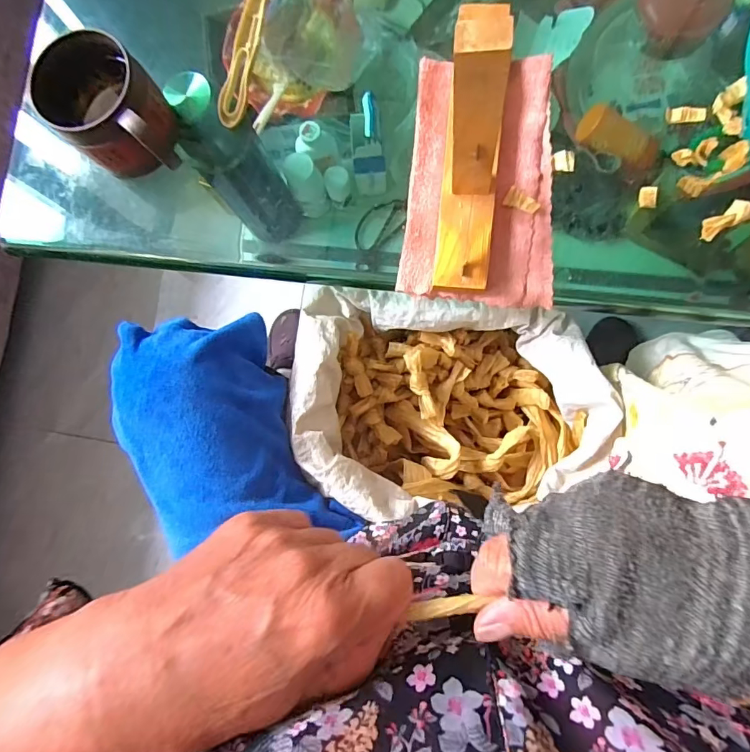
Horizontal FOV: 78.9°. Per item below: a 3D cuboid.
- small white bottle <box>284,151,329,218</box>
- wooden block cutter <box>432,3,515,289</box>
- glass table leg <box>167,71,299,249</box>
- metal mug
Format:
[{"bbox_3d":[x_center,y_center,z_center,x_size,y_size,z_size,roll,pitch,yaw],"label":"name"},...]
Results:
[{"bbox_3d":[-0.100,-0.281,0.684,0.048,0.112,0.042,-29,81,1],"label":"small white bottle"},{"bbox_3d":[0.071,-0.150,0.327,0.051,0.173,0.130,5,84,6],"label":"wooden block cutter"},{"bbox_3d":[-0.180,-0.279,0.608,0.087,0.312,0.096,-30,81,1],"label":"glass table leg"},{"bbox_3d":[-0.241,-0.242,0.420,0.091,0.067,0.123,-45,81,-1],"label":"metal mug"}]

